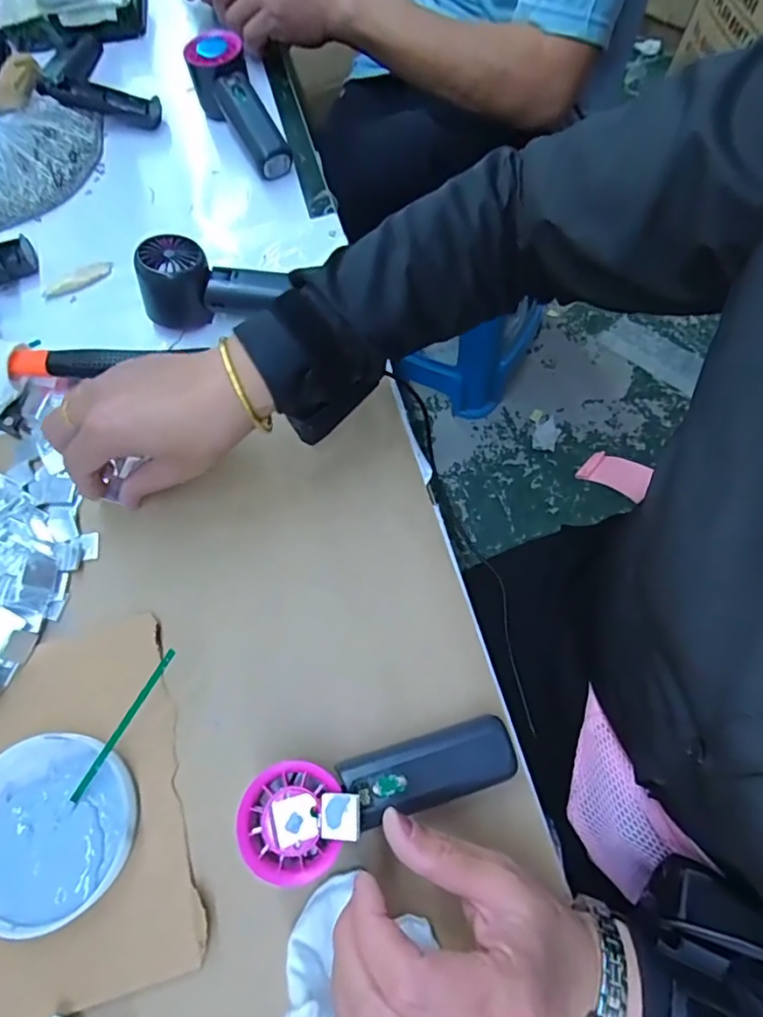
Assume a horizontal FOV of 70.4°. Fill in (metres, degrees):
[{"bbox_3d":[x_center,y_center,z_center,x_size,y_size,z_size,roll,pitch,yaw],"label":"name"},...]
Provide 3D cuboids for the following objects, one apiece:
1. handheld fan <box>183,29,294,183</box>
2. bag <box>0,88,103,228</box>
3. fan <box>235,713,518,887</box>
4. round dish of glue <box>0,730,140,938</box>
[{"bbox_3d":[-0.141,-0.391,0.531,0.058,0.056,0.162,-21,70,-6],"label":"handheld fan"},{"bbox_3d":[-0.343,-0.340,0.529,0.113,0.023,0.152,3,69,3],"label":"bag"},{"bbox_3d":[0.000,0.156,0.303,0.154,0.043,0.051,-12,69,-16],"label":"fan"},{"bbox_3d":[-0.199,0.188,0.320,0.099,0.016,0.098,-1,69,2],"label":"round dish of glue"}]

